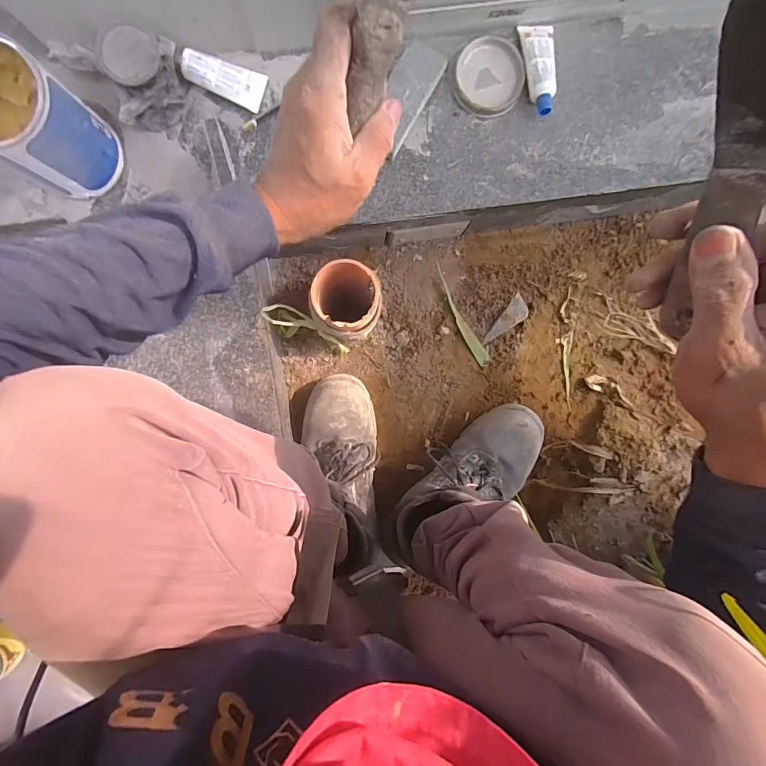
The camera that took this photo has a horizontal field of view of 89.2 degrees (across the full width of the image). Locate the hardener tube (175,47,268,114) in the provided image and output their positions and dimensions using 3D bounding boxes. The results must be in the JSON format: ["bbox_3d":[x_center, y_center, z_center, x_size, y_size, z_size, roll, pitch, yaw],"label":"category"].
[{"bbox_3d":[-0.190,-0.361,0.460,0.094,0.017,0.040,10,94,-20],"label":"hardener tube"}]

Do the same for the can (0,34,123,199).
[{"bbox_3d":[-0.362,-0.271,0.409,0.112,0.122,0.092,40,92,-5],"label":"can"}]

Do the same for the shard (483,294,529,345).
[{"bbox_3d":[0.196,-0.092,0.608,0.032,0.007,0.091,36,92,-5],"label":"shard"}]

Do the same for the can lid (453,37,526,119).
[{"bbox_3d":[0.134,-0.385,0.488,0.084,0.006,0.093,6,94,-3],"label":"can lid"}]

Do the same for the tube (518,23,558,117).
[{"bbox_3d":[0.197,-0.391,0.481,0.040,0.023,0.111,-8,95,-2],"label":"tube"}]

